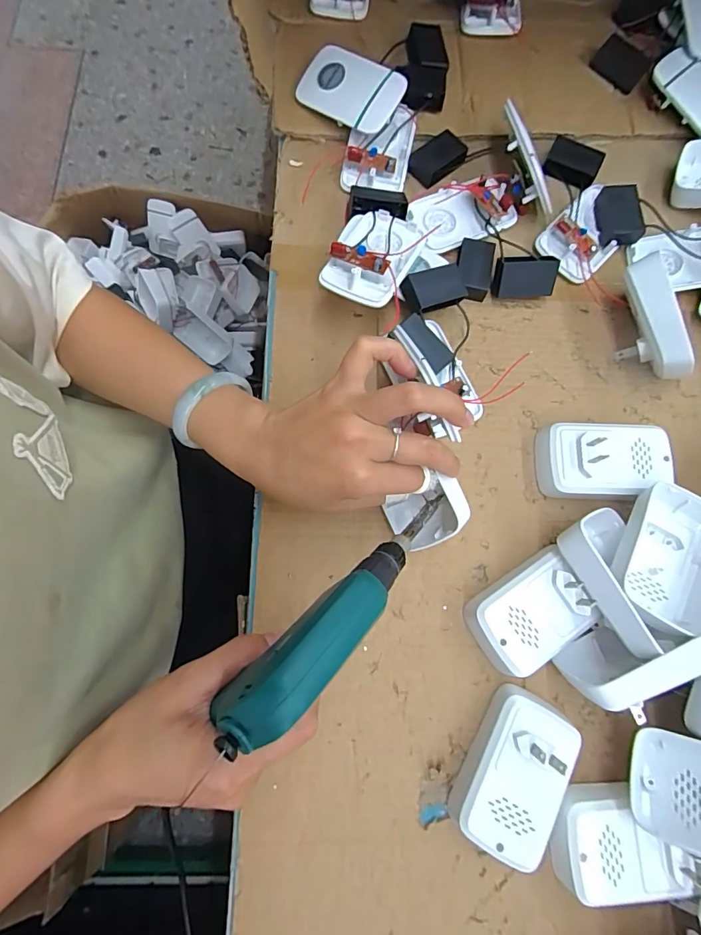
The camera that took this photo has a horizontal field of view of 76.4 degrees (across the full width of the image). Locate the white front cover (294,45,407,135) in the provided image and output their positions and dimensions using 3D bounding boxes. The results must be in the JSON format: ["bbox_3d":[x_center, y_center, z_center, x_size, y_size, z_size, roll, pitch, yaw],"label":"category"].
[{"bbox_3d":[0.000,-0.342,0.403,0.090,0.012,0.059,32,91,11],"label":"white front cover"}]

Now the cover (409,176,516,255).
[{"bbox_3d":[0.096,-0.228,0.391,0.099,0.019,0.057,-18,78,-6],"label":"cover"}]

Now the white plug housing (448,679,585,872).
[{"bbox_3d":[0.105,0.195,0.287,0.061,0.032,0.091,28,77,5],"label":"white plug housing"}]

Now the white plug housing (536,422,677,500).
[{"bbox_3d":[0.191,-0.004,0.341,0.098,0.034,0.056,3,77,-1],"label":"white plug housing"}]

